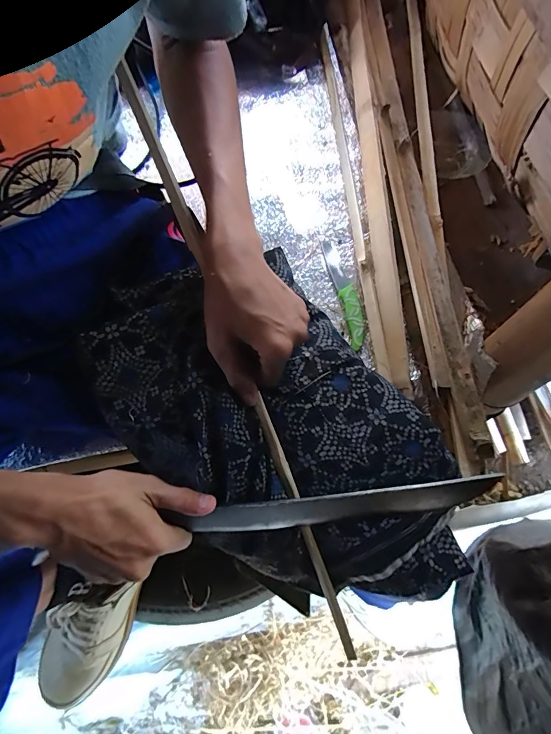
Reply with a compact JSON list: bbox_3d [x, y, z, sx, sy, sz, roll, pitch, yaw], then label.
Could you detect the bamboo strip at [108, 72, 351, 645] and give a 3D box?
[{"bbox_3d":[-0.028,0.003,0.327,0.015,0.011,0.532,-22,92,-8],"label":"bamboo strip"}]

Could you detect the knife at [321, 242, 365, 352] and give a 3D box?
[{"bbox_3d":[0.095,-0.105,0.526,0.026,0.007,0.170,-20,69,20],"label":"knife"}]

